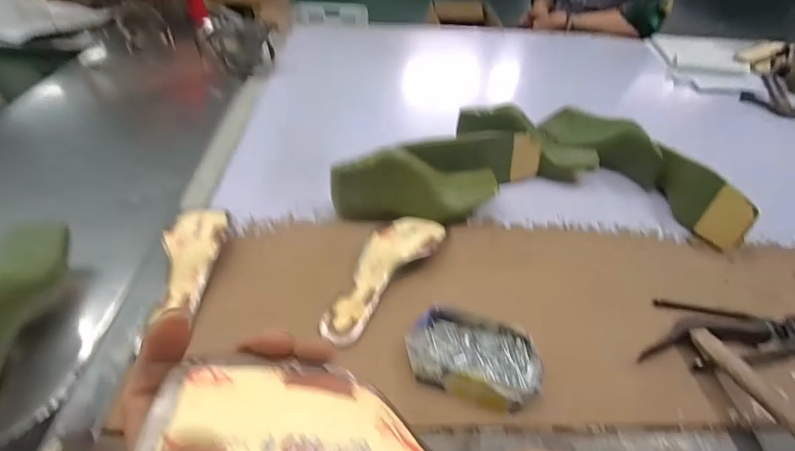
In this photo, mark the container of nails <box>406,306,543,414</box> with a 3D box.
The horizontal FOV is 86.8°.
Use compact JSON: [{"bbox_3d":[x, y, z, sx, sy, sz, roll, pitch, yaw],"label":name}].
[{"bbox_3d":[0.077,0.130,0.425,0.128,0.029,0.087,16,43,12],"label":"container of nails"}]

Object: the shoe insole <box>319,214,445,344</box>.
[{"bbox_3d":[-0.020,0.051,0.502,0.069,0.033,0.206,27,47,24],"label":"shoe insole"}]

